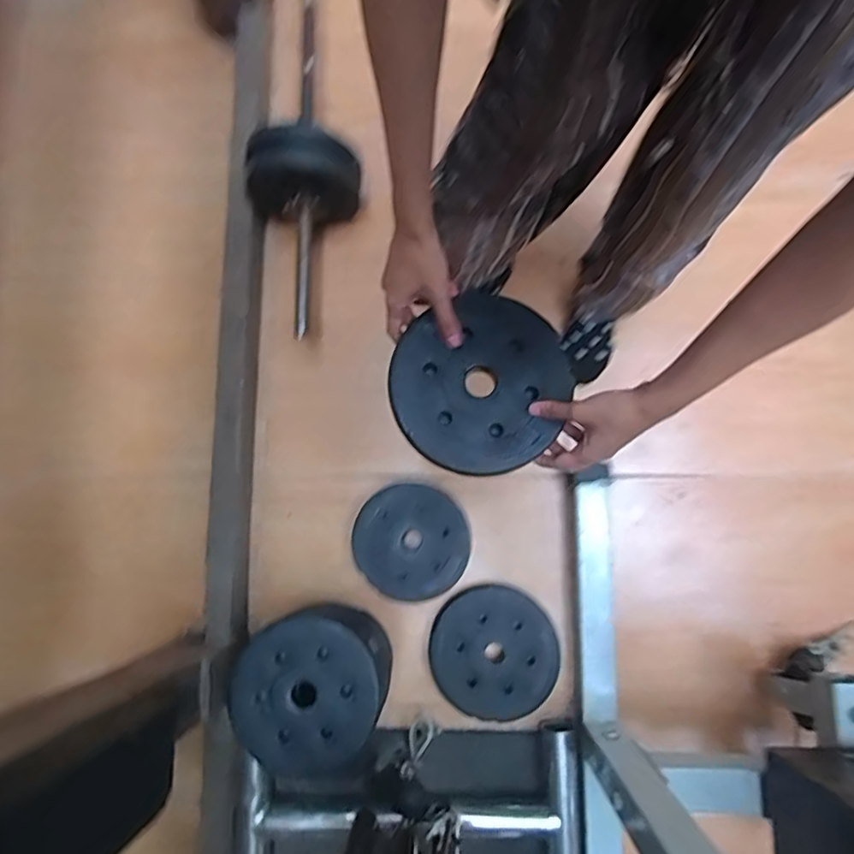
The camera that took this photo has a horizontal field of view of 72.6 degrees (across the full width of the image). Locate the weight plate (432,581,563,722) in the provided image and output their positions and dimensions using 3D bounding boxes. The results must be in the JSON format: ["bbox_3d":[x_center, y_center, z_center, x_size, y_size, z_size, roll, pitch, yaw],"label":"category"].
[{"bbox_3d":[0.101,0.345,0.899,0.190,0.032,0.185,0,79,1],"label":"weight plate"}]

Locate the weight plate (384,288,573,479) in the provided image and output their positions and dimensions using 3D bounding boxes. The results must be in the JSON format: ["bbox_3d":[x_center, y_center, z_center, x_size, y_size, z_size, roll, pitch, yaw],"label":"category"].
[{"bbox_3d":[0.049,-0.045,0.557,0.160,0.014,0.172,0,79,1],"label":"weight plate"}]

